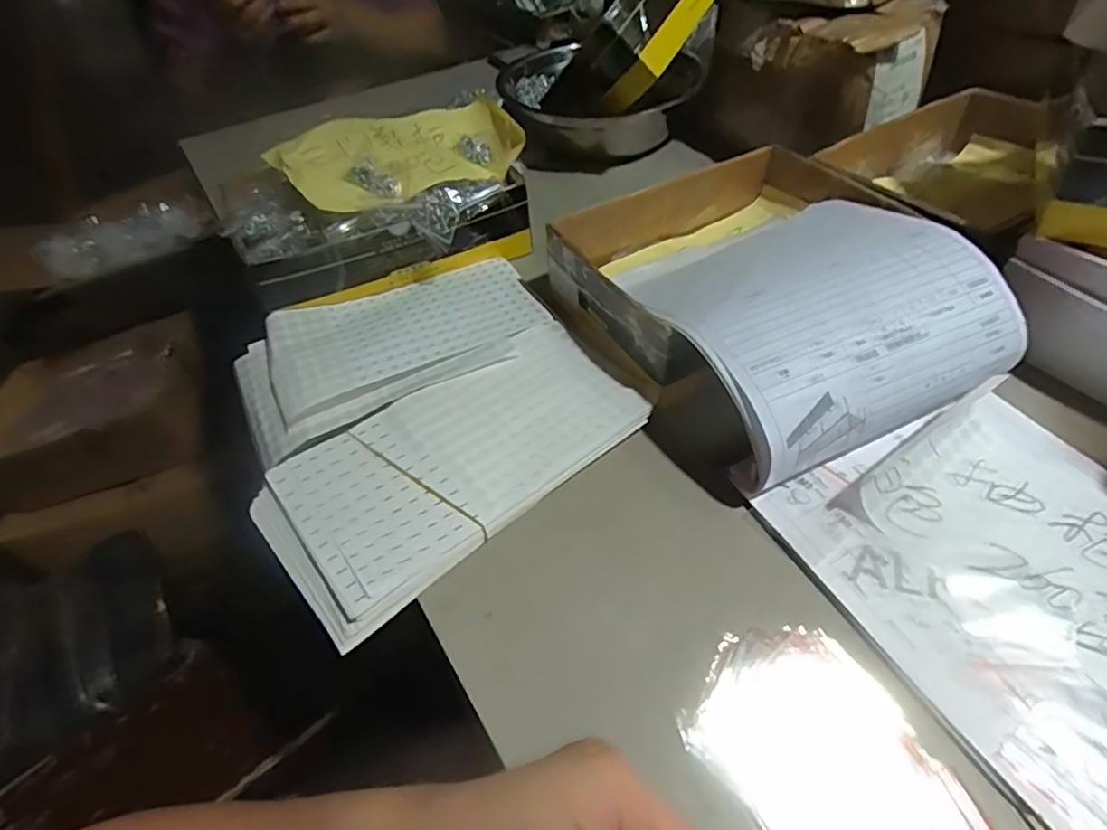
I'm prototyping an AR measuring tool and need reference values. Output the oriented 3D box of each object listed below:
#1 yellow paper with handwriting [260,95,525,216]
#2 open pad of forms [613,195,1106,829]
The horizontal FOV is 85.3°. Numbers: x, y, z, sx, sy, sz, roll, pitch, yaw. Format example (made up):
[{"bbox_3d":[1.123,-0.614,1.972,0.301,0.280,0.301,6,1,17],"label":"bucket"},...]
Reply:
[{"bbox_3d":[-0.136,-0.240,0.555,0.217,0.032,0.153,-26,51,-18],"label":"yellow paper with handwriting"},{"bbox_3d":[0.230,0.012,0.359,0.214,0.075,0.473,-21,51,-16],"label":"open pad of forms"}]

